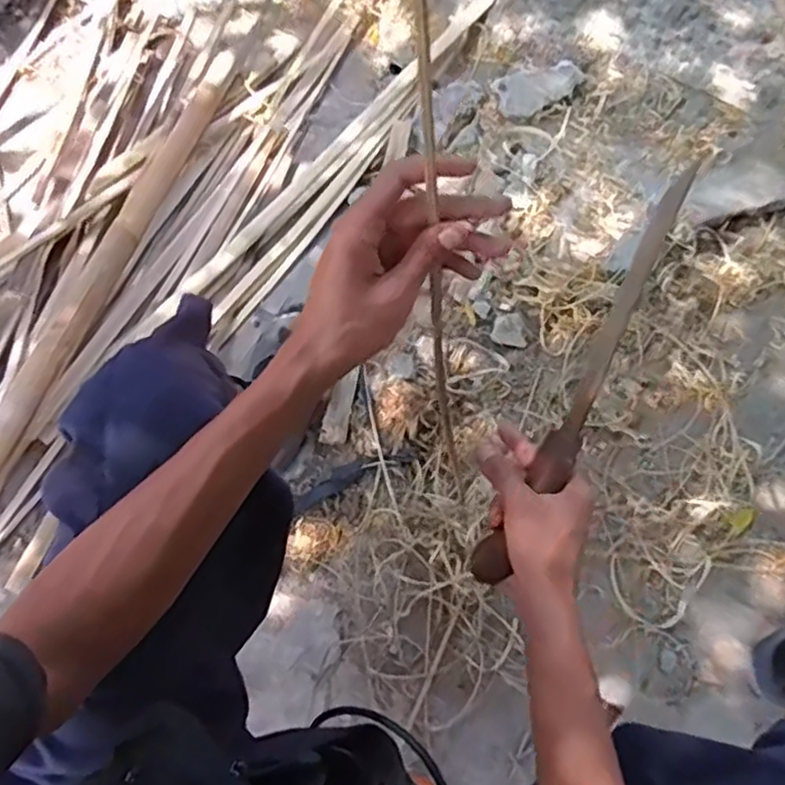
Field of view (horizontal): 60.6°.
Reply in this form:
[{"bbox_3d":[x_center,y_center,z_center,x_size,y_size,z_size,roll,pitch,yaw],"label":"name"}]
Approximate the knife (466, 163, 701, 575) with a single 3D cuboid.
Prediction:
[{"bbox_3d":[0.161,-0.007,0.557,0.036,0.028,0.370,27,90,13],"label":"knife"}]

